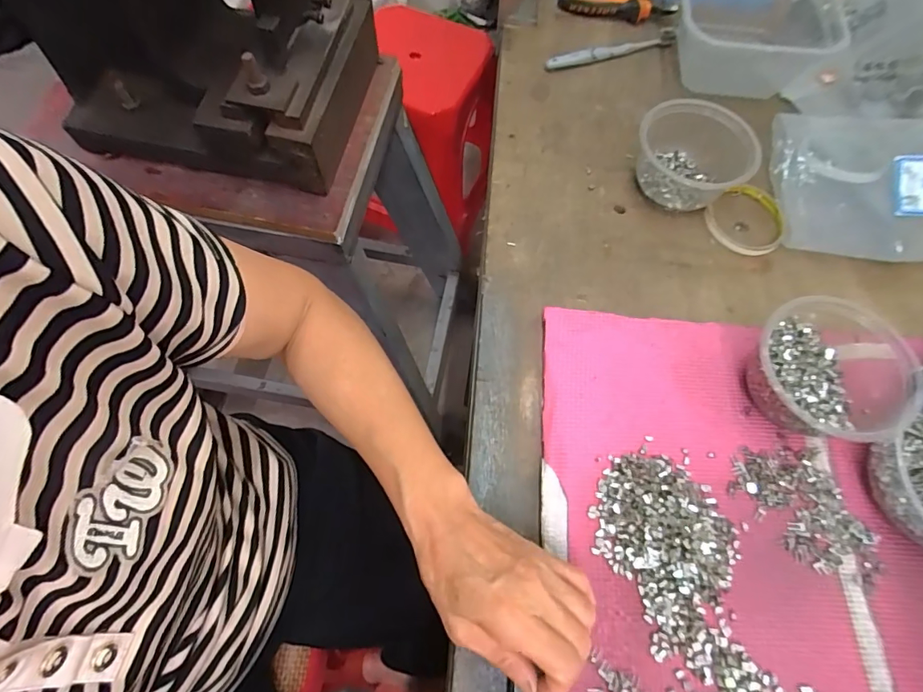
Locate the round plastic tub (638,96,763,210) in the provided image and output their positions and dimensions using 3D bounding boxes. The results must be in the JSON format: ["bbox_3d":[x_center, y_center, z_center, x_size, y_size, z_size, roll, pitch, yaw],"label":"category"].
[{"bbox_3d":[0.234,-0.188,0.482,0.111,0.063,0.101,0,66,-1],"label":"round plastic tub"}]

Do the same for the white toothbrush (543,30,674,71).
[{"bbox_3d":[0.188,-0.373,0.589,0.180,0.013,0.019,-17,68,-10],"label":"white toothbrush"}]

